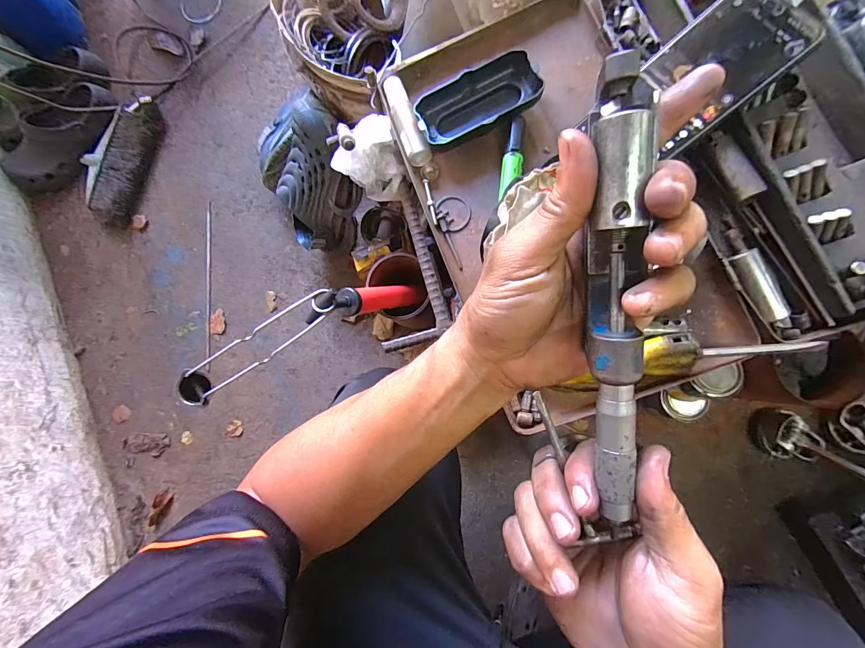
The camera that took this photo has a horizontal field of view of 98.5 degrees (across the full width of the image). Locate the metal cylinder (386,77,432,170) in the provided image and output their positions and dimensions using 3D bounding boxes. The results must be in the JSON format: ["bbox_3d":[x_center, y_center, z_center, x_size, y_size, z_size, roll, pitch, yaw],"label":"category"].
[{"bbox_3d":[-0.025,-0.194,0.352,0.020,0.015,0.092,-20,82,3],"label":"metal cylinder"}]

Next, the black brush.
[{"bbox_3d":[-0.648,-0.339,0.773,0.129,0.045,0.267,15,85,7],"label":"black brush"}]

